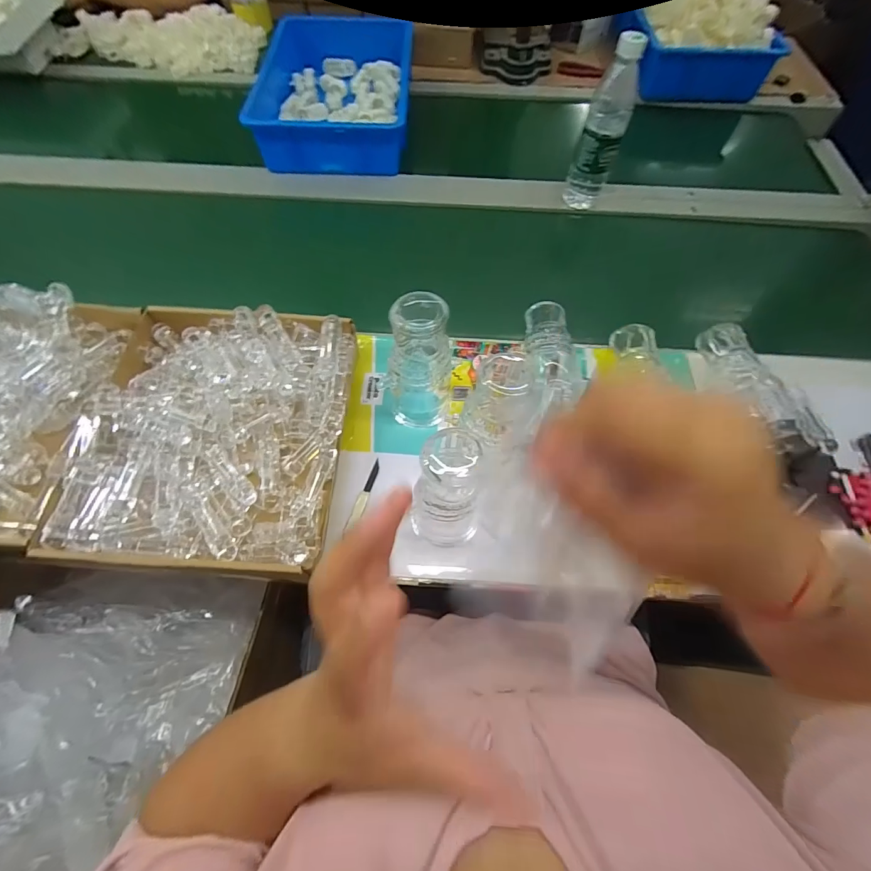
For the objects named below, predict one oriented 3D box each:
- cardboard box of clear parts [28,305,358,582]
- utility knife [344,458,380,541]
[{"bbox_3d":[-0.245,-0.014,0.484,0.272,0.065,0.321,4,64,0],"label":"cardboard box of clear parts"},{"bbox_3d":[-0.084,0.071,0.489,0.014,0.010,0.106,16,64,6],"label":"utility knife"}]

